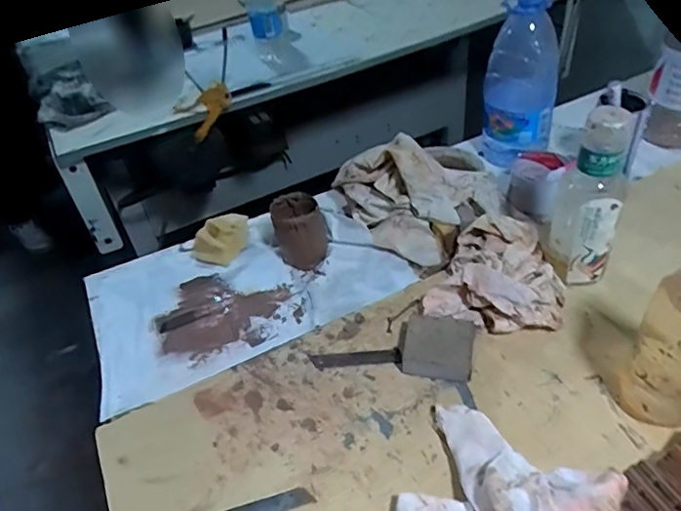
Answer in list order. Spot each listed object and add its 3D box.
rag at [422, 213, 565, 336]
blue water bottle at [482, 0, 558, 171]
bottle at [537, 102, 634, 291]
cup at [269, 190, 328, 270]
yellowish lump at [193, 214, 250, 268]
[{"bbox_3d":[0.187,0.013,0.631,0.136,0.051,0.159,13,46,21],"label":"rag"},{"bbox_3d":[0.258,-0.238,0.793,0.094,0.245,0.081,5,43,14],"label":"blue water bottle"},{"bbox_3d":[0.259,-0.056,0.583,0.070,0.206,0.055,13,46,21],"label":"bottle"},{"bbox_3d":[-0.053,-0.033,0.719,0.064,0.080,0.064,-4,42,4],"label":"cup"},{"bbox_3d":[-0.163,-0.027,0.753,0.061,0.040,0.085,11,45,19],"label":"yellowish lump"}]

